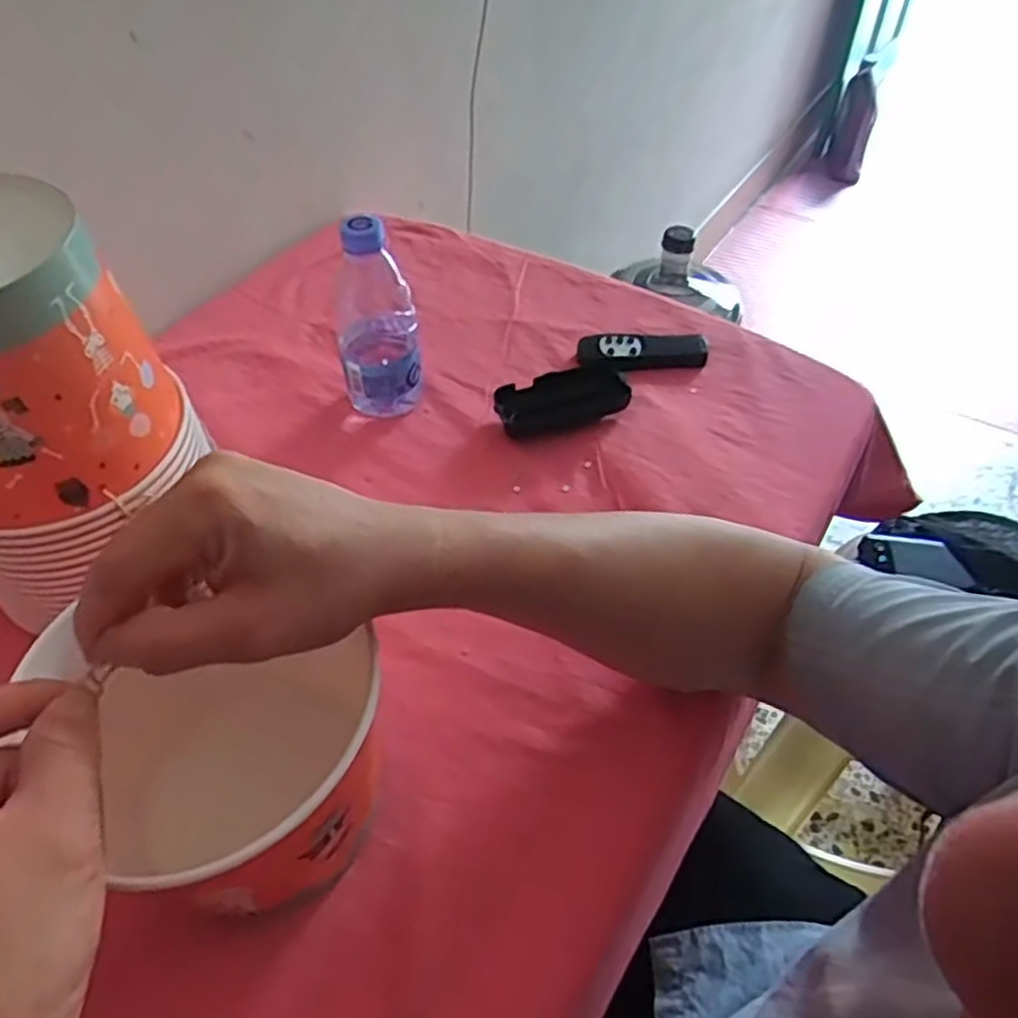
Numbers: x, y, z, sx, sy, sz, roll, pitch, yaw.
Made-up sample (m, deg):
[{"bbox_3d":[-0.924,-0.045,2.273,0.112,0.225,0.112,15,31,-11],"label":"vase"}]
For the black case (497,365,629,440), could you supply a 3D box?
[{"bbox_3d":[0.044,-0.092,0.665,0.112,0.023,0.052,-15,52,-13],"label":"black case"}]

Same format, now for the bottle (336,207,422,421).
[{"bbox_3d":[-0.107,-0.152,0.624,0.069,0.158,0.068,-7,51,-7],"label":"bottle"}]

